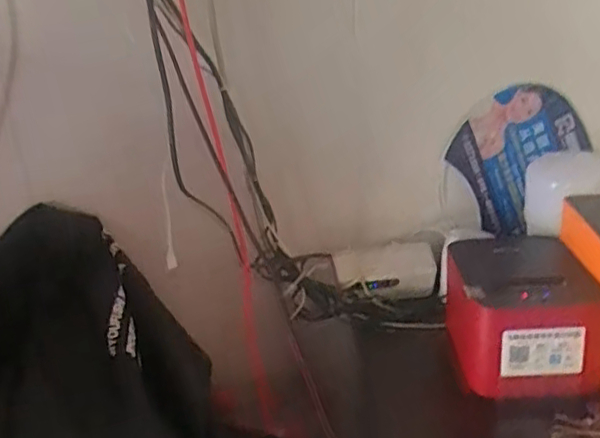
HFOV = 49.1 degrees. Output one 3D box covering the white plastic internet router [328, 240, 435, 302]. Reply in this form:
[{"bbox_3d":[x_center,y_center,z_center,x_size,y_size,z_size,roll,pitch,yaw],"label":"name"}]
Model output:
[{"bbox_3d":[0.111,0.064,0.835,0.133,0.053,0.059,-5,21,0],"label":"white plastic internet router"}]

